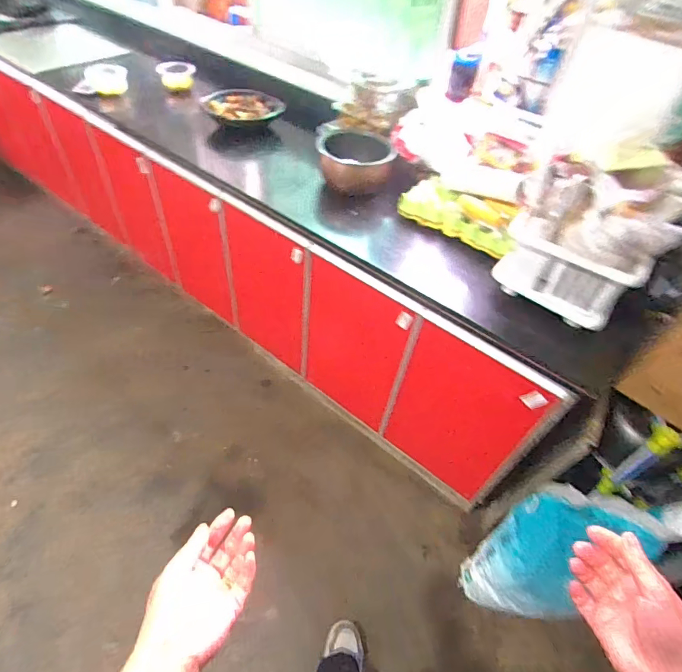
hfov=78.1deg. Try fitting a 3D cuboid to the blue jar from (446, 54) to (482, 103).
[{"bbox_3d":[0.381,-0.807,1.313,0.078,0.122,0.087,15,49,8],"label":"blue jar"}]

